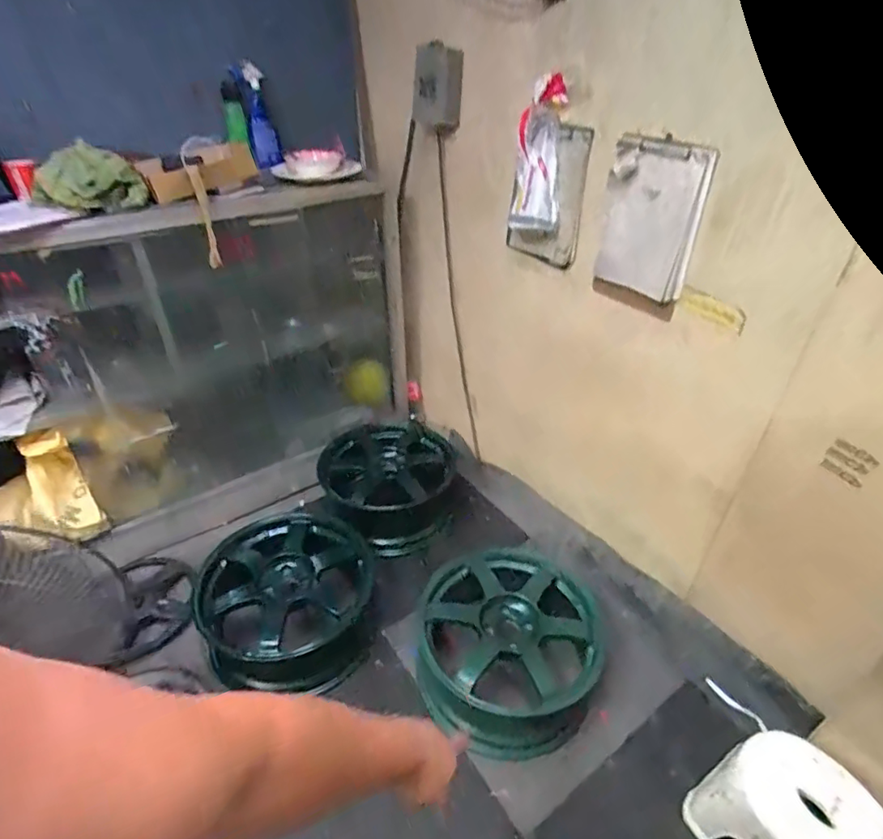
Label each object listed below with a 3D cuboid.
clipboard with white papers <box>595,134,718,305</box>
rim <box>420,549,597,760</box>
[{"bbox_3d":[0.470,-0.450,1.233,0.029,0.338,0.236,-26,46,-27],"label":"clipboard with white papers"},{"bbox_3d":[0.169,0.599,1.455,0.465,0.209,0.481,7,32,6],"label":"rim"}]

